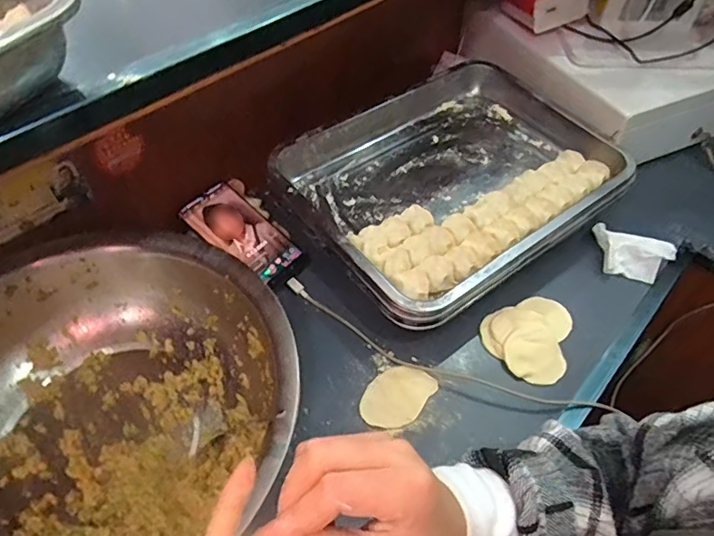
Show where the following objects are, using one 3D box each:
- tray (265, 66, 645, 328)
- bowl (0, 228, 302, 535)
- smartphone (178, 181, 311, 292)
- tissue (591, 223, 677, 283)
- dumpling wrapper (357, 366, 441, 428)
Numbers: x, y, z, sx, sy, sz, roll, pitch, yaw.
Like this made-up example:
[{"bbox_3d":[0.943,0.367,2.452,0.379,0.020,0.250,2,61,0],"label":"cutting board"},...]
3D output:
[{"bbox_3d":[0.114,-0.109,0.645,0.393,0.074,0.308,-32,58,-24],"label":"tray"},{"bbox_3d":[-0.224,0.122,0.433,0.327,0.097,0.301,0,50,-1],"label":"bowl"},{"bbox_3d":[-0.130,-0.038,0.599,0.151,0.014,0.067,38,58,10],"label":"smartphone"},{"bbox_3d":[0.321,-0.018,0.602,0.086,0.036,0.046,18,52,13],"label":"tissue"},{"bbox_3d":[0.039,0.124,0.500,0.053,0.004,0.074,33,58,25],"label":"dumpling wrapper"}]

